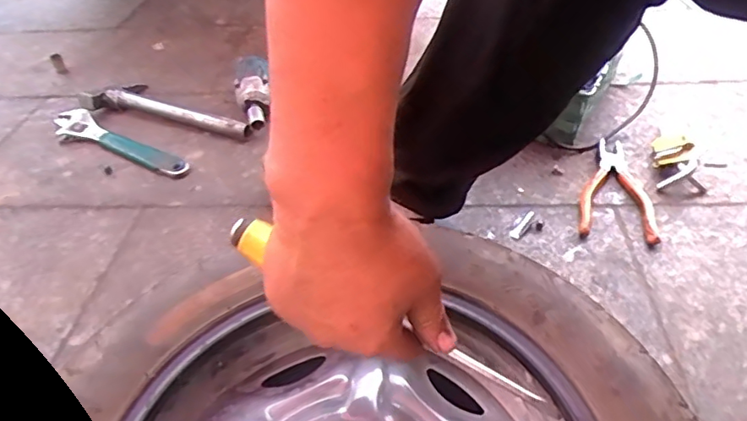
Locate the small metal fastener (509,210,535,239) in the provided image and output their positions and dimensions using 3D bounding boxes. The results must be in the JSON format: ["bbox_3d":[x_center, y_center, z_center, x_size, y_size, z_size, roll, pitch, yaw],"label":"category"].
[{"bbox_3d":[0.176,0.017,0.649,0.012,0.011,0.045,28,50,32],"label":"small metal fastener"}]

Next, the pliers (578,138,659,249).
[{"bbox_3d":[0.303,-0.029,0.686,0.081,0.013,0.185,8,43,14],"label":"pliers"}]

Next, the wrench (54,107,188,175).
[{"bbox_3d":[-0.391,-0.105,0.829,0.290,0.019,0.050,22,47,27],"label":"wrench"}]

